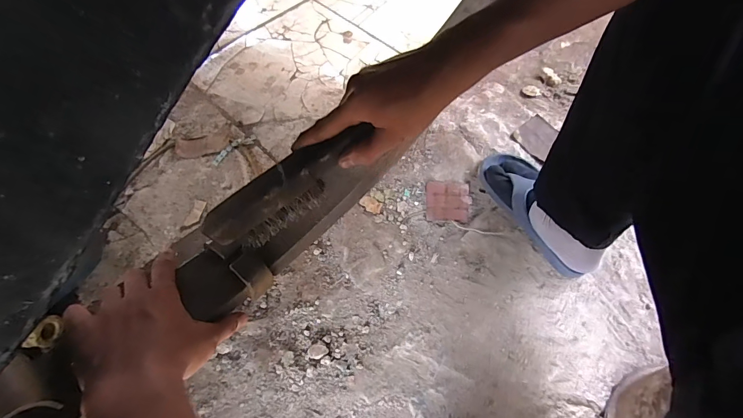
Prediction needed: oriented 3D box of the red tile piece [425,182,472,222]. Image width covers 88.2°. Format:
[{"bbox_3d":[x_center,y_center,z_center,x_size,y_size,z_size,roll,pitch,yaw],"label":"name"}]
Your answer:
[{"bbox_3d":[0.141,-0.016,0.708,0.080,0.014,0.079,7,61,6],"label":"red tile piece"}]

